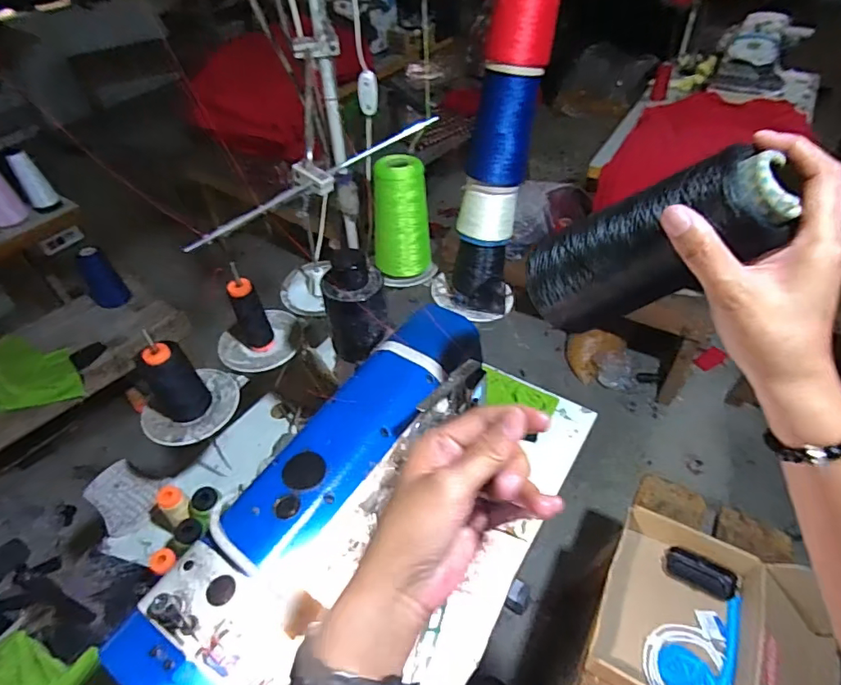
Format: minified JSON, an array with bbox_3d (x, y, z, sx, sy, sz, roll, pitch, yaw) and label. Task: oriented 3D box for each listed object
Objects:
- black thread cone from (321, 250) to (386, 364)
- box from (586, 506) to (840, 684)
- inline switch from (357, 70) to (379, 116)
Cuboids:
[{"bbox_3d":[-0.076,-0.041,0.593,0.072,0.127,0.062,-7,46,-4],"label":"black thread cone"},{"bbox_3d":[0.459,0.451,0.797,0.326,0.097,0.282,19,50,20],"label":"box"},{"bbox_3d":[-0.071,-0.339,0.681,0.028,0.055,0.011,-3,46,-1],"label":"inline switch"}]

